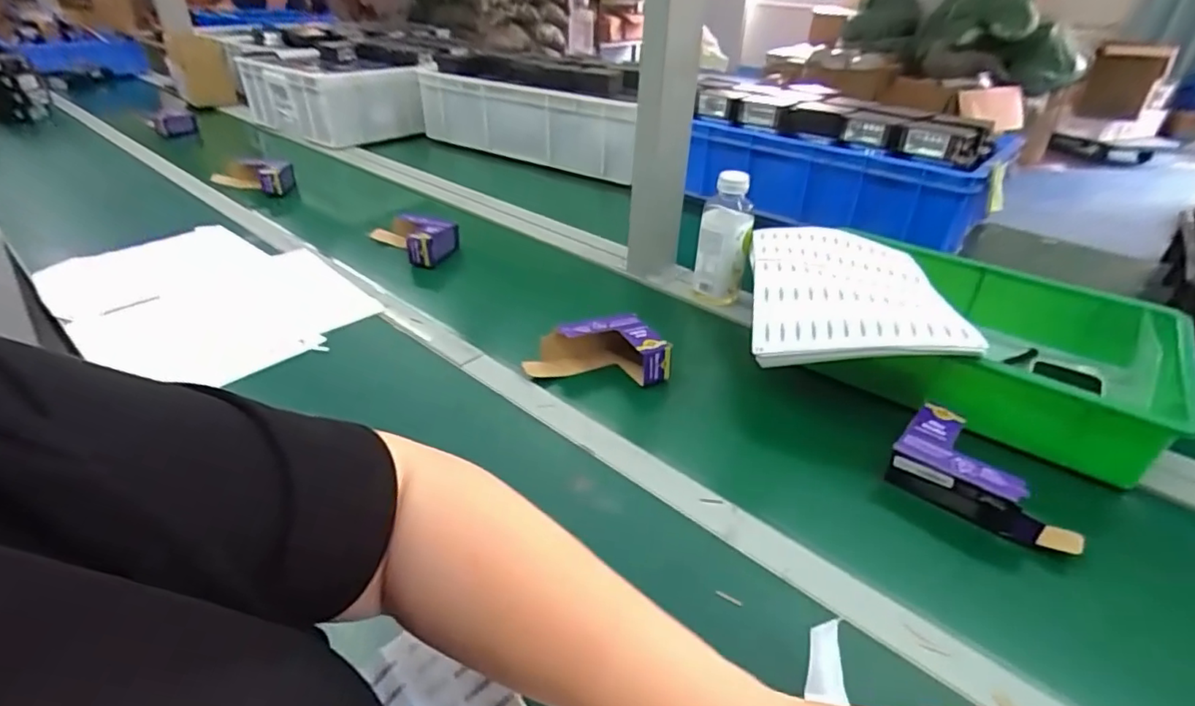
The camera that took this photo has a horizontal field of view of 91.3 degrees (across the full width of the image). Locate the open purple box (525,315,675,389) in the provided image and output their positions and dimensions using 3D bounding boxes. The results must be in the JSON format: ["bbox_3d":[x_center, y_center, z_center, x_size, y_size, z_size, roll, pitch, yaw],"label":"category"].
[{"bbox_3d":[0.001,-0.006,0.706,0.168,0.054,0.066,2,34,2],"label":"open purple box"}]

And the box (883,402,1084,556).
[{"bbox_3d":[0.364,0.116,0.545,0.152,0.050,0.084,26,41,32],"label":"box"}]

